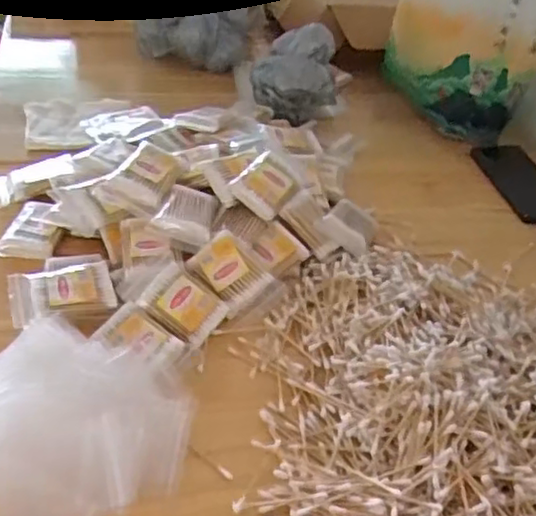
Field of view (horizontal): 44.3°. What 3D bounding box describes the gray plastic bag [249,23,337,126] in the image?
[{"bbox_3d":[0.036,-0.255,0.916,0.117,0.121,0.078,3,40,-5],"label":"gray plastic bag"}]

